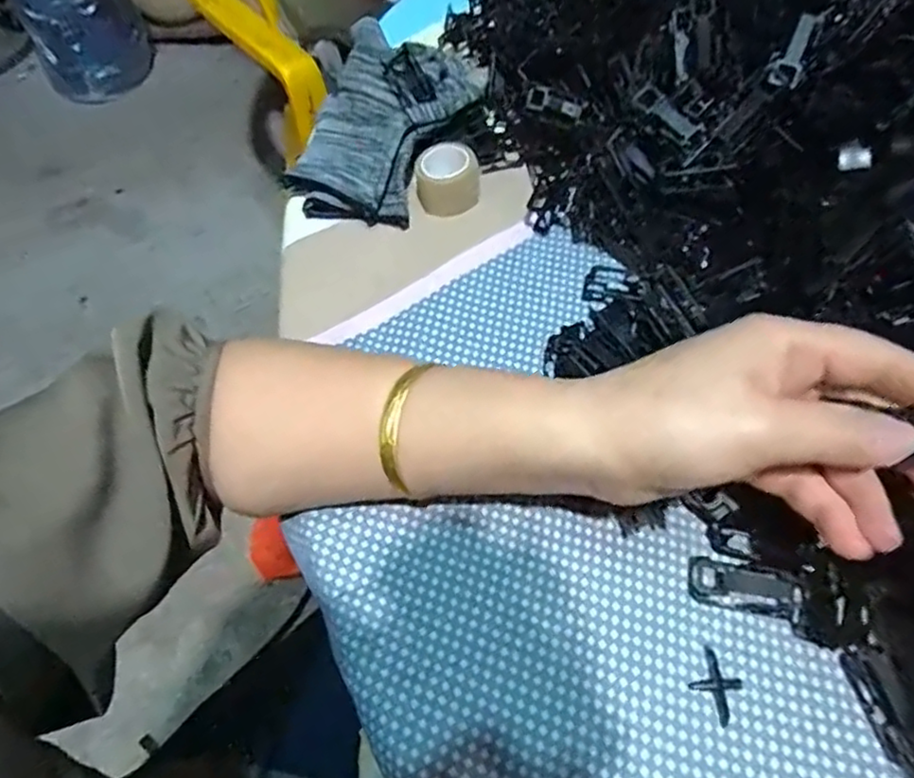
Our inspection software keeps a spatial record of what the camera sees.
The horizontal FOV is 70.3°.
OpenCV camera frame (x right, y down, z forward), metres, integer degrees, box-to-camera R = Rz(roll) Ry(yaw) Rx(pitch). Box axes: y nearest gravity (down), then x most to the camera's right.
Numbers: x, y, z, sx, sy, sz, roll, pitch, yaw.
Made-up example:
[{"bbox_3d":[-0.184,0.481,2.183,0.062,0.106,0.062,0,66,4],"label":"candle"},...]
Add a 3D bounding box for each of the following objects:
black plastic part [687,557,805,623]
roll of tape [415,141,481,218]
[{"bbox_3d":[0.121,0.083,0.271,0.045,0.004,0.018,11,60,11],"label":"black plastic part"},{"bbox_3d":[-0.006,-0.126,0.388,0.036,0.027,0.032,-10,58,-2],"label":"roll of tape"}]

